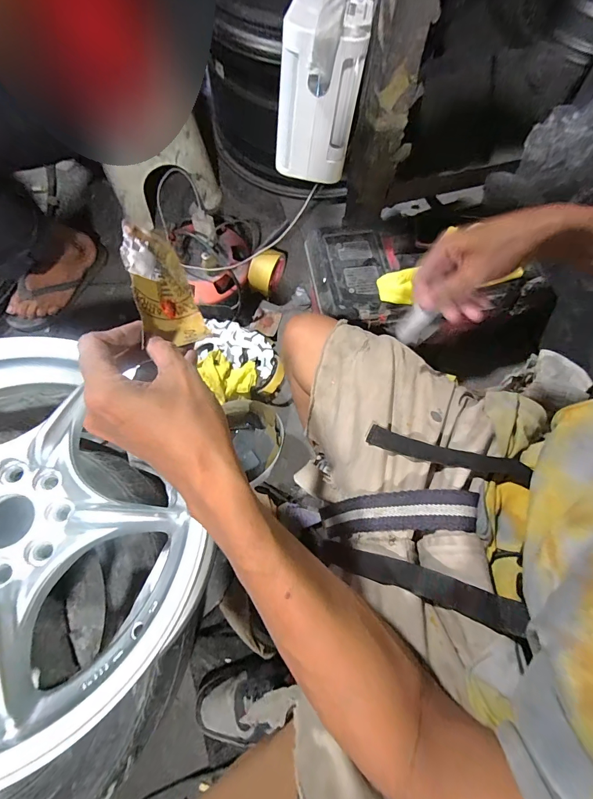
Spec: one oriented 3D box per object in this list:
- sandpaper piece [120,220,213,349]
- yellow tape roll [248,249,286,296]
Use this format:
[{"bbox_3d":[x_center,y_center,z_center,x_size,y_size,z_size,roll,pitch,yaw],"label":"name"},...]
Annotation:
[{"bbox_3d":[-0.113,-0.098,0.305,0.019,0.063,0.104,-17,85,32],"label":"sandpaper piece"},{"bbox_3d":[-0.067,-0.284,0.786,0.049,0.081,0.091,26,74,7],"label":"yellow tape roll"}]

